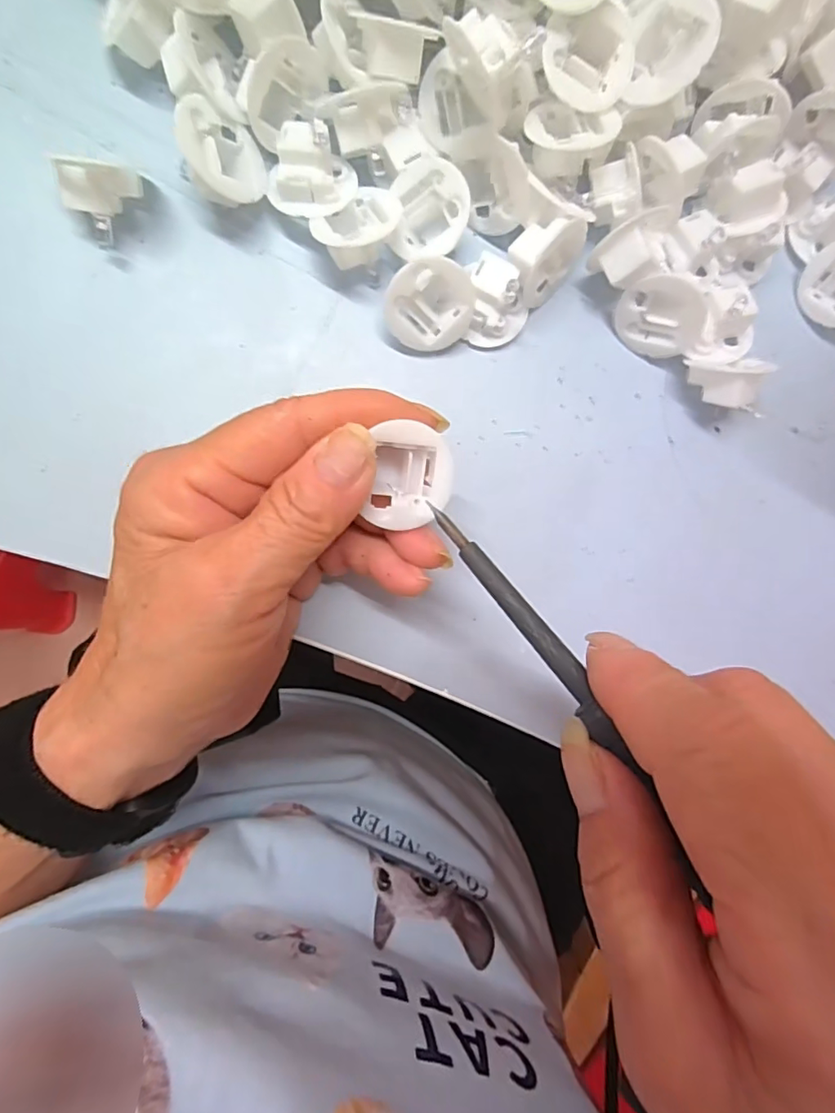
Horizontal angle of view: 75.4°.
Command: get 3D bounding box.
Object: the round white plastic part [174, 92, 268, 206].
[{"bbox_3d":[-0.069,-0.137,0.187,0.030,0.012,0.031,-25,106,-45],"label":"round white plastic part"}]

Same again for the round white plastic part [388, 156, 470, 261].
[{"bbox_3d":[0.004,-0.125,0.192,0.025,0.013,0.032,3,92,-5],"label":"round white plastic part"}]

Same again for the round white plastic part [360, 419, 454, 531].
[{"bbox_3d":[-0.002,-0.024,0.164,0.026,0.011,0.029,-4,96,-6],"label":"round white plastic part"}]

